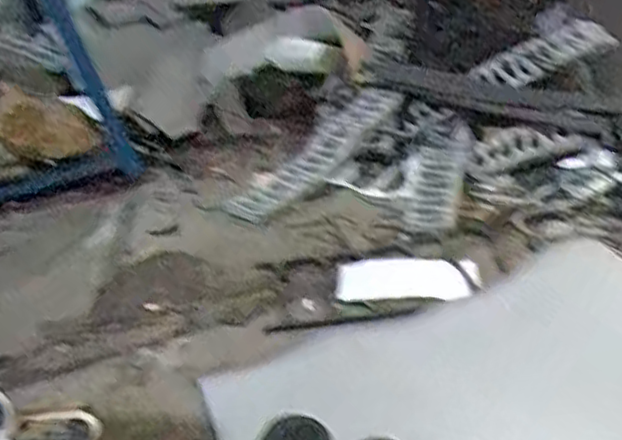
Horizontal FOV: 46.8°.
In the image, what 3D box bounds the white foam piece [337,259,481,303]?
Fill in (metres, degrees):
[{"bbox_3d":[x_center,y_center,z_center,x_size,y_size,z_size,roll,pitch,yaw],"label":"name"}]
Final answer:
[{"bbox_3d":[0.166,0.109,1.246,0.240,0.030,0.113,0,27,9],"label":"white foam piece"}]

